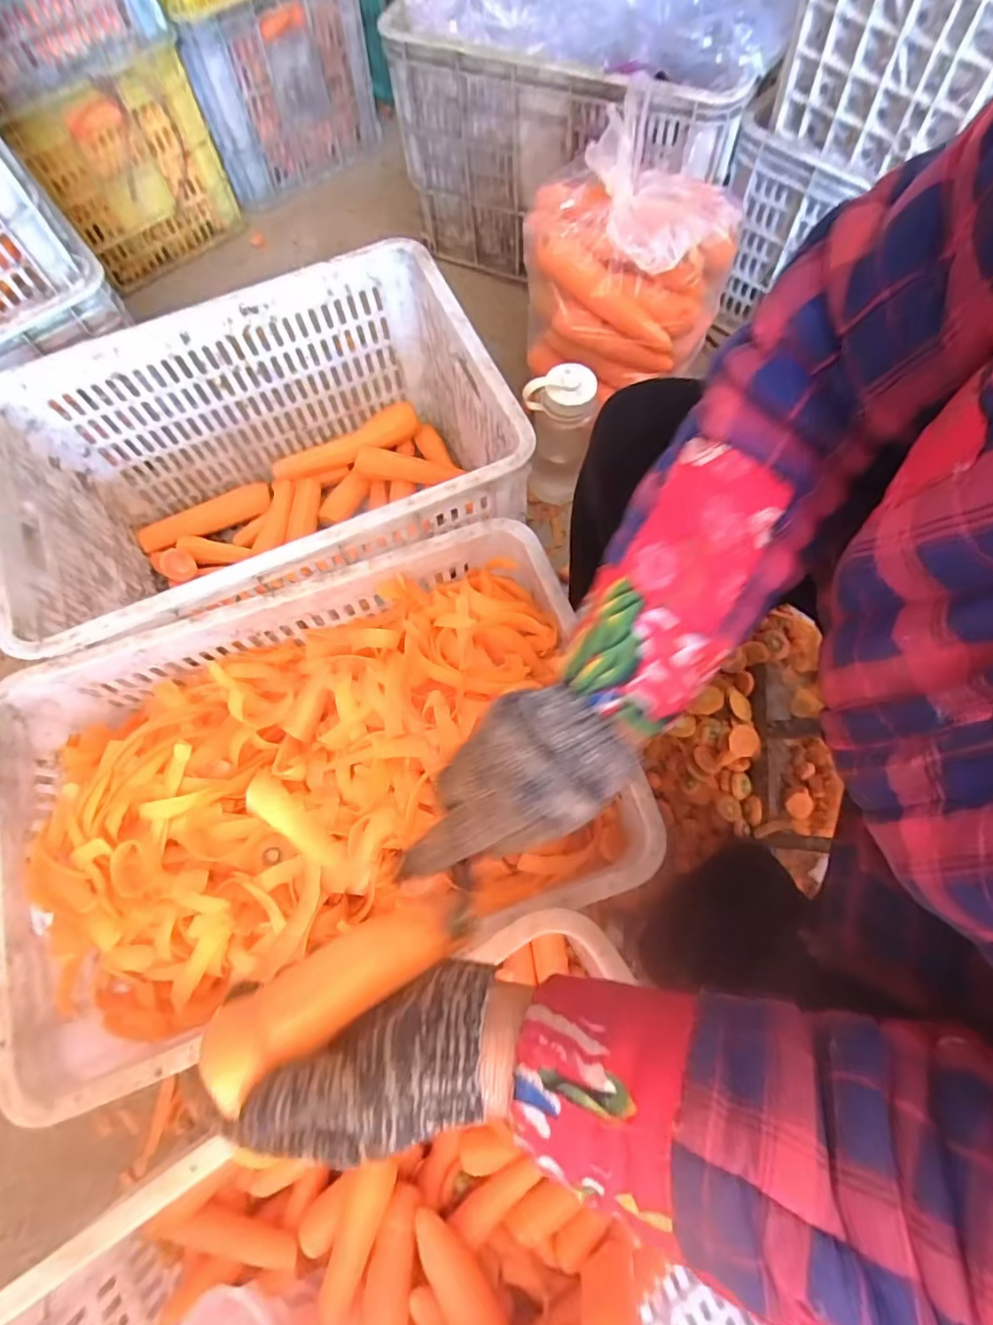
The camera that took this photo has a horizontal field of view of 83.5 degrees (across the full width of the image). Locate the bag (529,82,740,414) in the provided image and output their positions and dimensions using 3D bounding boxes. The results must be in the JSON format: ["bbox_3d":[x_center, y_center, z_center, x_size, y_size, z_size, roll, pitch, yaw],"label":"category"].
[{"bbox_3d":[0.162,-0.494,0.724,0.258,0.233,0.224,15,71,8],"label":"bag"}]

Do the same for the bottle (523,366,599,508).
[{"bbox_3d":[0.083,-0.310,0.764,0.087,0.187,0.074,6,70,4],"label":"bottle"}]

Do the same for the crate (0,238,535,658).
[{"bbox_3d":[-0.257,-0.202,0.684,0.508,0.284,0.341,-23,71,-6],"label":"crate"}]

